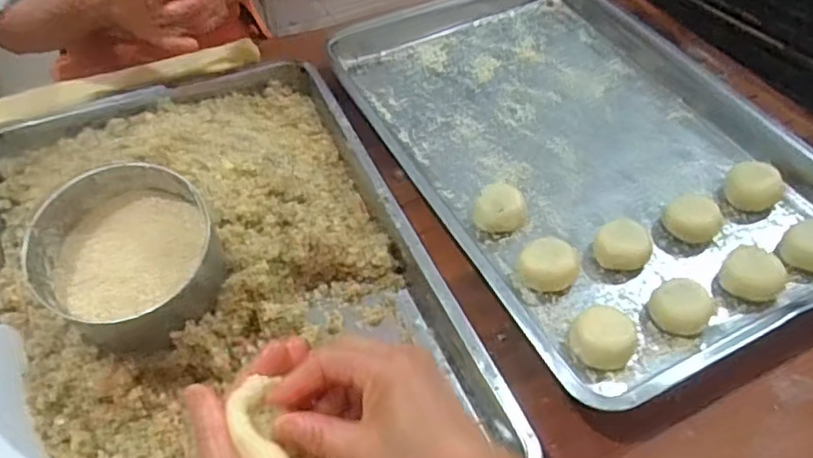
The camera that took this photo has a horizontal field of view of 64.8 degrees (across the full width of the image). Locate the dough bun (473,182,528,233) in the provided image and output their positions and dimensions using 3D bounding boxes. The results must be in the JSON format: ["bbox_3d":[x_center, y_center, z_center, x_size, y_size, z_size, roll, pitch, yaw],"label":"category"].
[{"bbox_3d":[0.099,-0.021,0.669,0.053,0.026,0.054,-1,49,1],"label":"dough bun"}]

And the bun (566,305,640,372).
[{"bbox_3d":[0.171,0.093,0.552,0.050,0.036,0.051,-1,49,1],"label":"bun"}]

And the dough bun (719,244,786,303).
[{"bbox_3d":[0.335,0.038,0.609,0.066,0.035,0.053,-32,55,-24],"label":"dough bun"}]

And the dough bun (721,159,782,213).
[{"bbox_3d":[0.366,-0.044,0.678,0.055,0.033,0.048,32,57,26],"label":"dough bun"}]

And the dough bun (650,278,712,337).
[{"bbox_3d":[0.248,0.071,0.579,0.051,0.031,0.042,25,54,22],"label":"dough bun"}]

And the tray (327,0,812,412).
[{"bbox_3d":[0.182,-0.127,0.745,0.416,0.041,0.642,-22,51,-16],"label":"tray"}]

